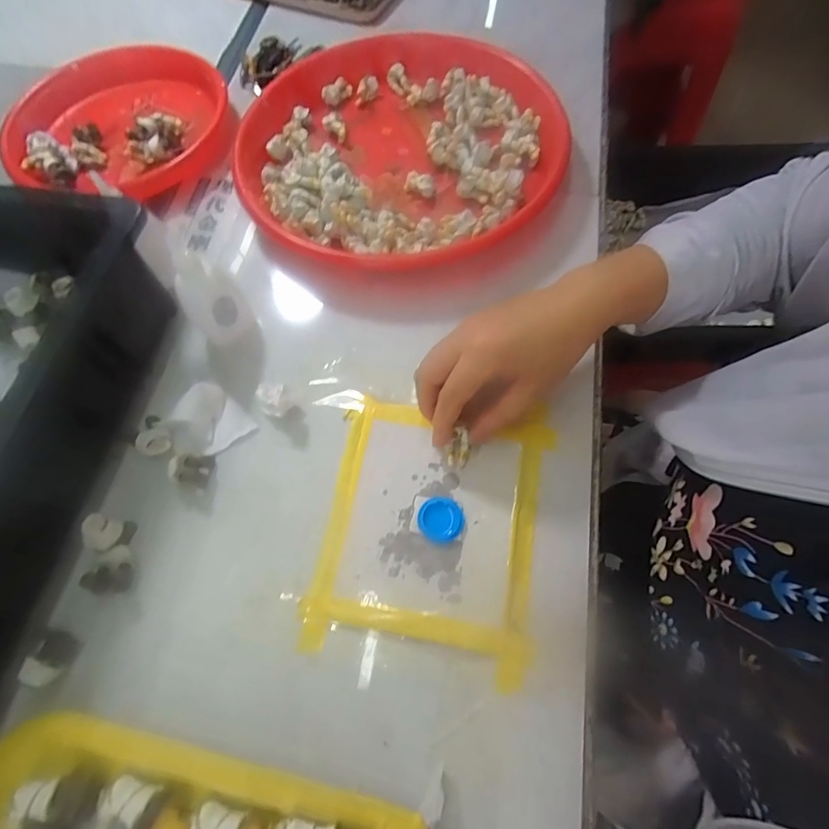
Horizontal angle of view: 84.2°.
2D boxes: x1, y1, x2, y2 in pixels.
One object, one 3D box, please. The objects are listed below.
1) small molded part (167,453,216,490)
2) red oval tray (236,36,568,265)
[{"bbox_3d":[-0.155,0.037,0.318,0.022,0.016,0.024,7,68,5],"label":"small molded part"},{"bbox_3d":[-0.018,-0.244,0.419,0.284,0.036,0.291,32,71,15],"label":"red oval tray"}]

